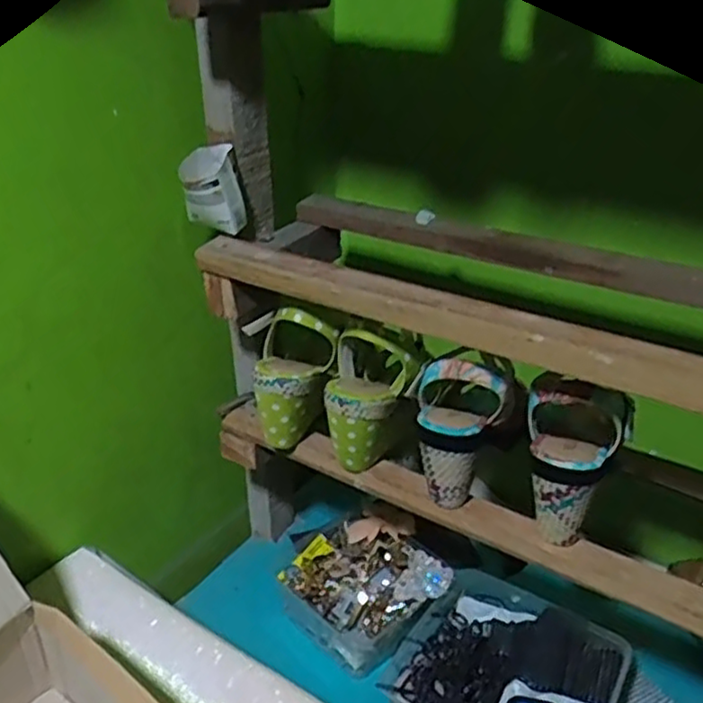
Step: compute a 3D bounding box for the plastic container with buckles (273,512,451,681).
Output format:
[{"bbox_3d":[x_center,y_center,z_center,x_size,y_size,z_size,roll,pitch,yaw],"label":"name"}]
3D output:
[{"bbox_3d":[0.015,0.269,0.813,0.181,0.070,0.156,23,36,34],"label":"plastic container with buckles"}]

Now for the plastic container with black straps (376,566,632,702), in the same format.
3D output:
[{"bbox_3d":[0.157,0.327,0.705,0.214,0.066,0.198,21,35,32],"label":"plastic container with black straps"}]

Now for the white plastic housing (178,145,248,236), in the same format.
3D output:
[{"bbox_3d":[-0.136,-0.159,0.686,0.062,0.076,0.045,-3,33,-12],"label":"white plastic housing"}]

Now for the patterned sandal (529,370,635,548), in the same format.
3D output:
[{"bbox_3d":[0.178,0.089,0.574,0.086,0.162,0.061,16,34,17],"label":"patterned sandal"}]

